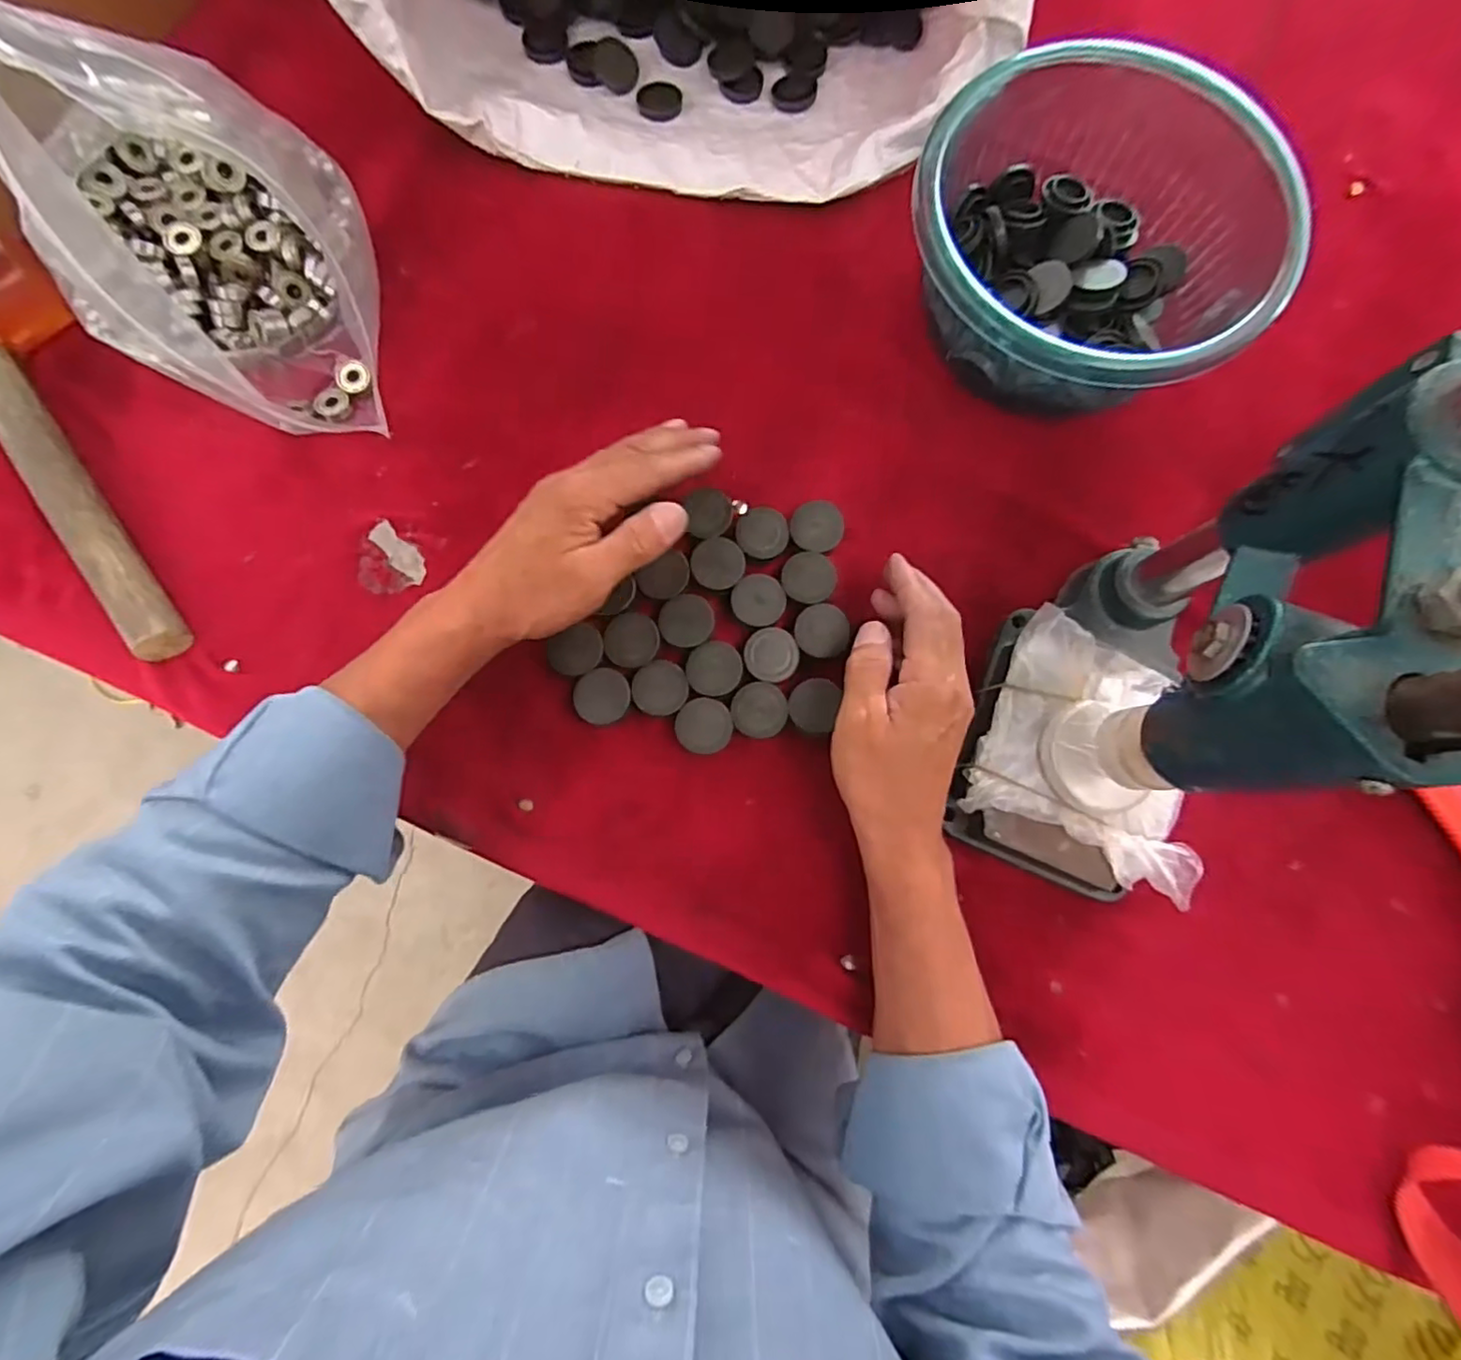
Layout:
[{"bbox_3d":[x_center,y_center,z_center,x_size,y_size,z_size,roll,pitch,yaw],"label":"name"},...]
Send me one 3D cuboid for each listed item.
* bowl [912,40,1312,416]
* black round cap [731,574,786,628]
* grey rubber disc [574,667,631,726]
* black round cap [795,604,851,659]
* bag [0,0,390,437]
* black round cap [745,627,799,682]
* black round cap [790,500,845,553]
[{"bbox_3d":[0.212,-0.258,0.393,0.201,0.091,0.196,0,80,-1],"label":"bowl"},{"bbox_3d":[0.017,-0.048,0.389,0.032,0.005,0.030,0,80,-1],"label":"black round cap"},{"bbox_3d":[-0.075,0.010,0.381,0.032,0.014,0.032,0,80,-1],"label":"grey rubber disc"},{"bbox_3d":[0.055,-0.030,0.385,0.033,0.004,0.031,0,80,-1],"label":"black round cap"},{"bbox_3d":[-0.303,-0.262,0.353,0.163,0.152,0.232,-33,82,-6],"label":"bag"},{"bbox_3d":[0.025,-0.015,0.379,0.031,0.004,0.031,0,80,-1],"label":"black round cap"},{"bbox_3d":[0.053,-0.095,0.403,0.032,0.014,0.034,0,80,-1],"label":"black round cap"}]

